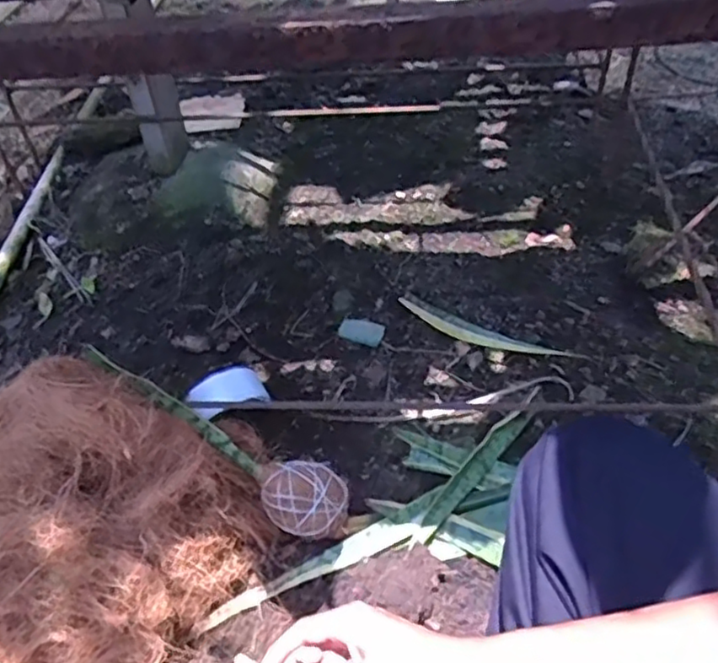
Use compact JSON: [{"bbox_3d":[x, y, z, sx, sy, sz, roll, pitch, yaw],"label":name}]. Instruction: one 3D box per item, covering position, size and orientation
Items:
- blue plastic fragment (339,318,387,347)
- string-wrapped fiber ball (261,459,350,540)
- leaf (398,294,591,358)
[{"bbox_3d":[0.004,-0.002,0.847,0.058,0.004,0.038,16,52,18],"label":"blue plastic fragment"},{"bbox_3d":[-0.050,0.163,0.650,0.078,0.060,0.063,-11,49,-5],"label":"string-wrapped fiber ball"},{"bbox_3d":[0.151,0.002,0.823,0.228,0.023,0.031,24,55,24],"label":"leaf"}]

